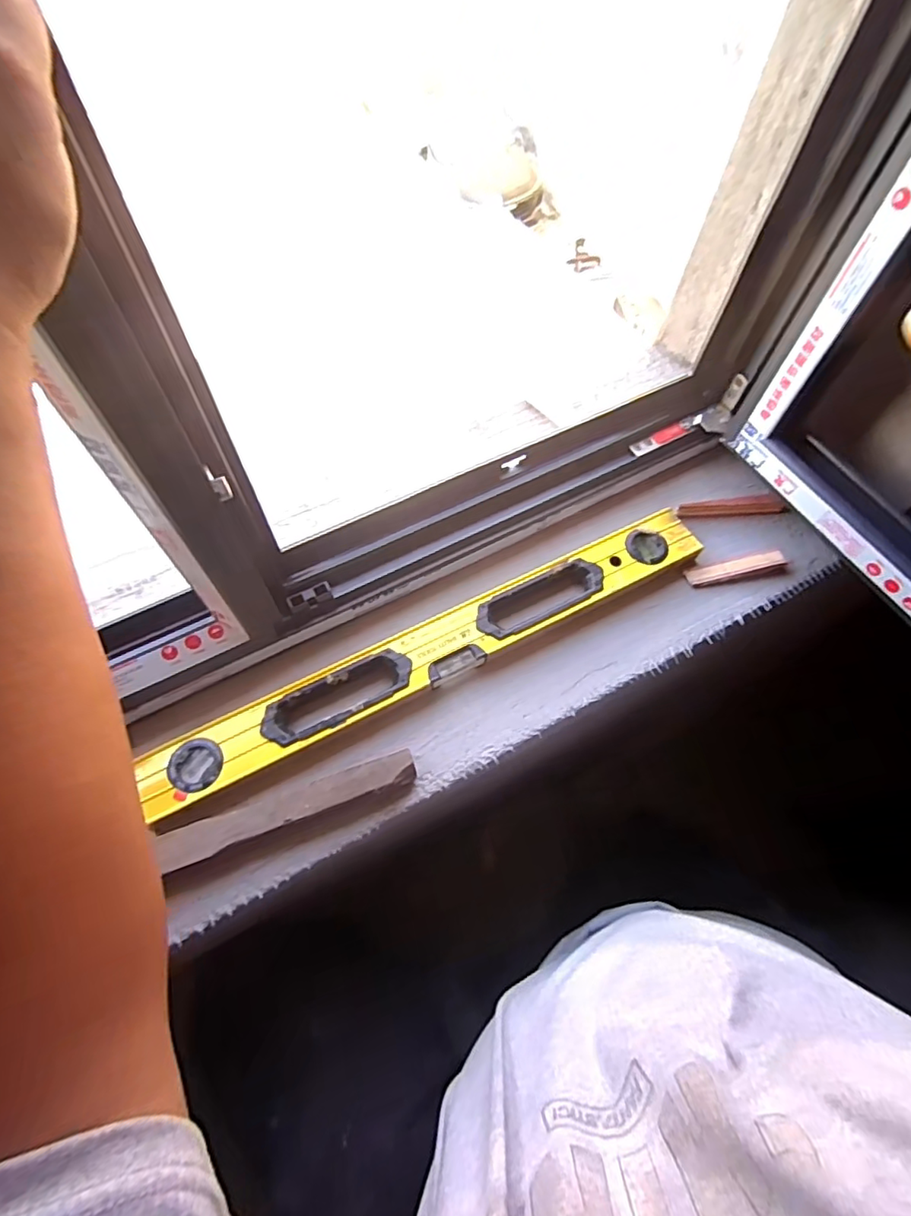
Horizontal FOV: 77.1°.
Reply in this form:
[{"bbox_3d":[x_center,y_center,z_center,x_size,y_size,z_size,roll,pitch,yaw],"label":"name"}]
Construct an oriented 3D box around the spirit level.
[{"bbox_3d":[-0.005,0.032,0.542,0.560,0.022,0.062,-25,66,-14],"label":"spirit level"}]

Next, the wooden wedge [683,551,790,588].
[{"bbox_3d":[0.296,-0.042,0.600,0.107,0.017,0.020,-10,64,-7],"label":"wooden wedge"}]

